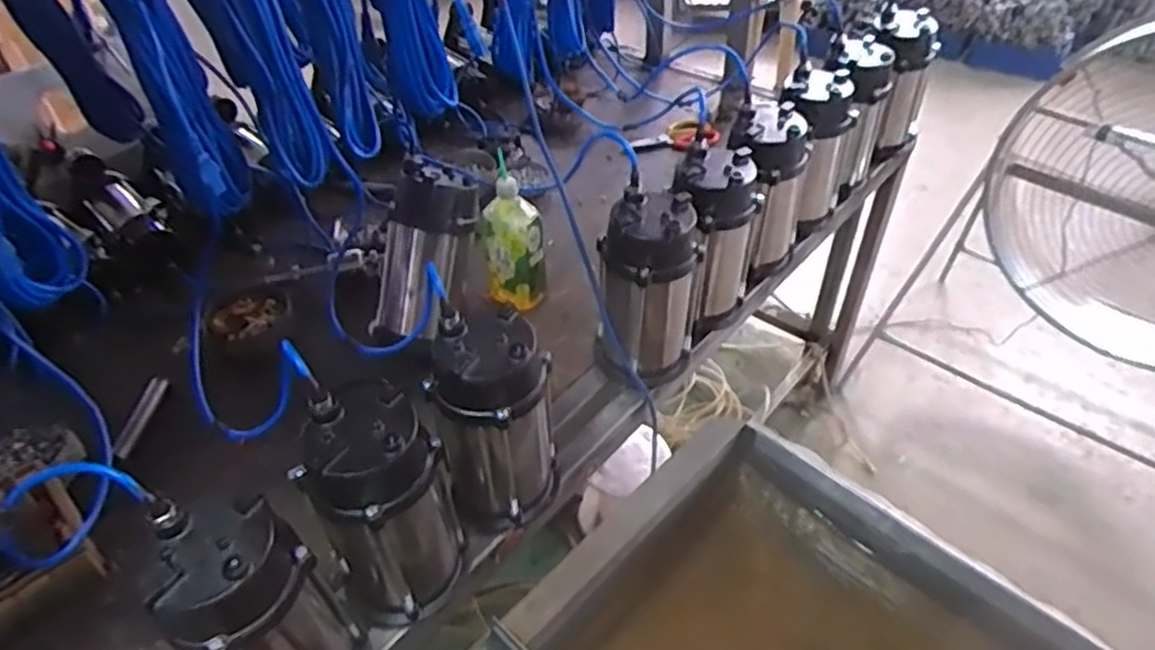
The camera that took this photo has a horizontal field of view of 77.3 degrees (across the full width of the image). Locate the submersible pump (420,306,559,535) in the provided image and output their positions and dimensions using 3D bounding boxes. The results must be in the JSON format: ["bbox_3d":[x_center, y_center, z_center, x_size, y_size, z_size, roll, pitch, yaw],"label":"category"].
[{"bbox_3d":[-0.093,0.113,0.833,0.130,0.253,0.115,-13,44,-11],"label":"submersible pump"}]

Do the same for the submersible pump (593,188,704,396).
[{"bbox_3d":[0.096,-0.036,1.011,0.139,0.276,0.123,0,43,4],"label":"submersible pump"}]

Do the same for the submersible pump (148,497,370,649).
[{"bbox_3d":[-0.294,0.268,0.673,0.102,0.249,0.120,19,48,22],"label":"submersible pump"}]

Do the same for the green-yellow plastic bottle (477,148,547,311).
[{"bbox_3d":[-0.103,-0.130,1.145,0.097,0.228,0.092,-6,43,-3],"label":"green-yellow plastic bottle"}]

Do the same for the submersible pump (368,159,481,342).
[{"bbox_3d":[-0.226,-0.103,1.034,0.105,0.239,0.093,33,20,32],"label":"submersible pump"}]

